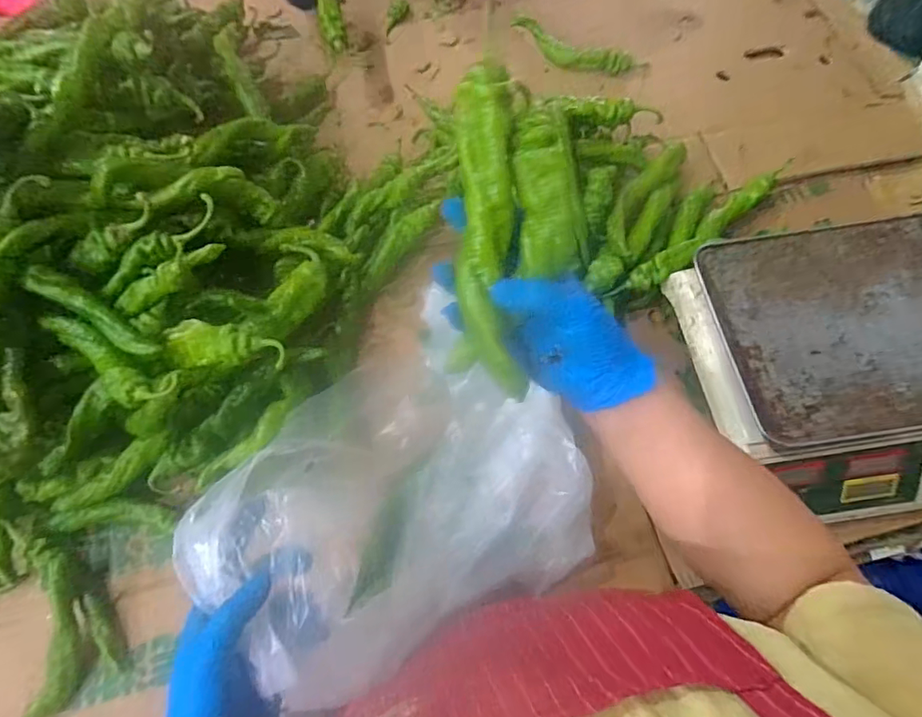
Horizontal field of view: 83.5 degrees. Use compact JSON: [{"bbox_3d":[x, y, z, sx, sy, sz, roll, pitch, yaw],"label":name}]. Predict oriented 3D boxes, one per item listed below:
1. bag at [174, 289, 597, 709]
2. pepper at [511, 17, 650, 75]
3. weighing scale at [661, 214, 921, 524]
[{"bbox_3d":[-0.036,0.126,0.473,0.330,0.216,0.211,-21,68,-7],"label":"bag"},{"bbox_3d":[0.189,-0.509,0.853,0.229,0.035,0.052,23,70,11],"label":"pepper"},{"bbox_3d":[0.438,0.005,0.571,0.320,0.097,0.305,-8,67,-2],"label":"weighing scale"}]

